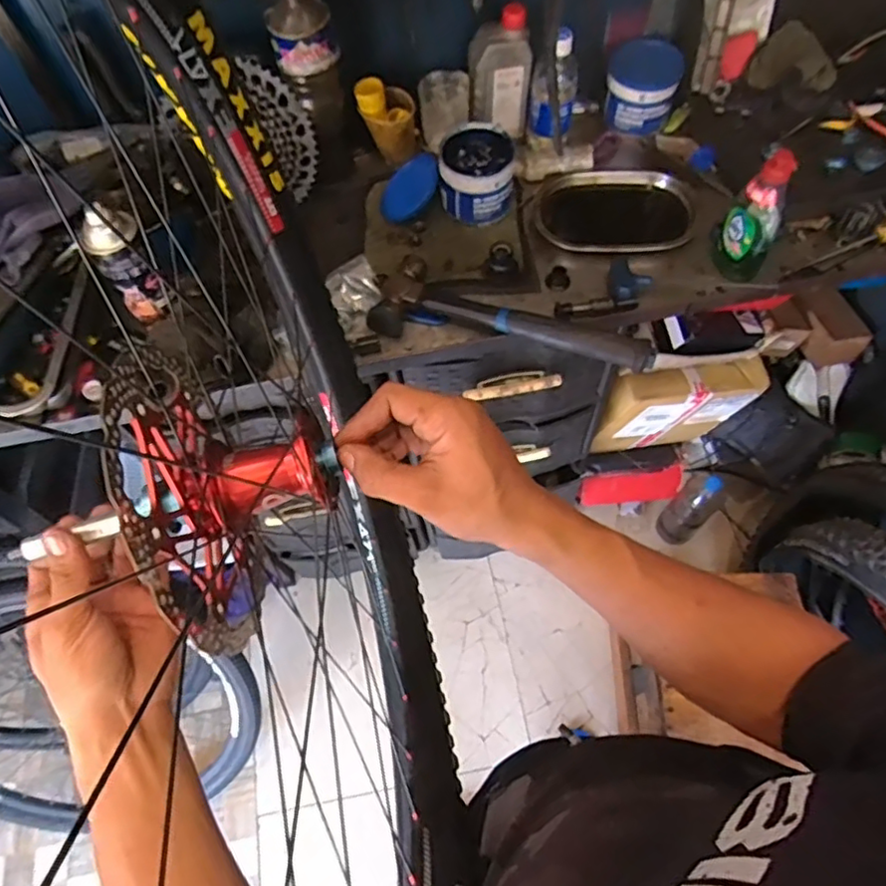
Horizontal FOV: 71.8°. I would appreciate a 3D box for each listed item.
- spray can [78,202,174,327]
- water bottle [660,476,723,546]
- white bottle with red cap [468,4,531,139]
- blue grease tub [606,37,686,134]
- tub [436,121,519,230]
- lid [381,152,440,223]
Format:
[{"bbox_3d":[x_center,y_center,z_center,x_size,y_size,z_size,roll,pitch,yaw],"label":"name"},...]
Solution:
[{"bbox_3d":[-0.366,-0.208,0.712,0.062,0.132,0.055,-36,67,-15],"label":"spray can"},{"bbox_3d":[0.545,0.155,1.364,0.065,0.286,0.079,-40,68,-17],"label":"water bottle"},{"bbox_3d":[0.078,-0.506,0.847,0.083,0.152,0.054,1,63,3],"label":"white bottle with red cap"},{"bbox_3d":[0.293,-0.526,0.903,0.103,0.090,0.109,14,64,10],"label":"blue grease tub"},{"bbox_3d":[0.048,-0.368,0.841,0.101,0.074,0.104,2,63,4],"label":"tub"},{"bbox_3d":[-0.046,-0.360,0.861,0.101,0.008,0.094,-13,64,28],"label":"lid"}]

